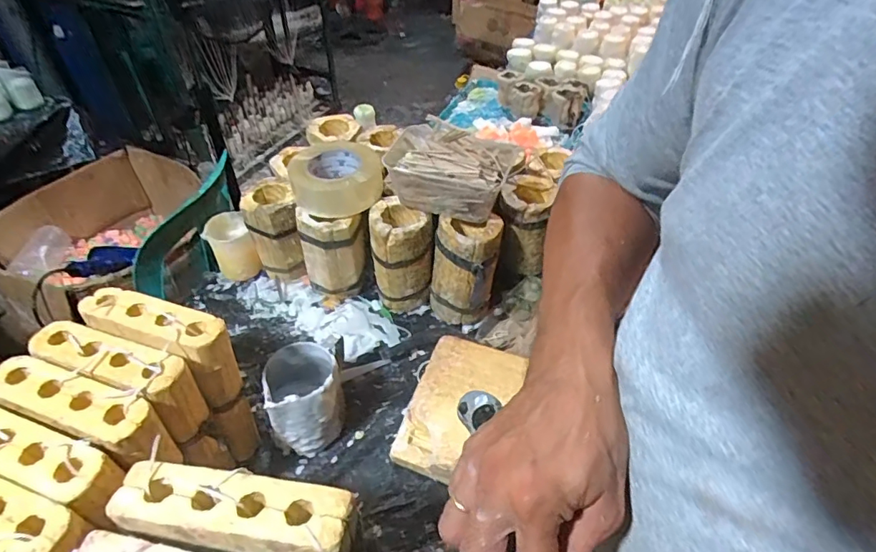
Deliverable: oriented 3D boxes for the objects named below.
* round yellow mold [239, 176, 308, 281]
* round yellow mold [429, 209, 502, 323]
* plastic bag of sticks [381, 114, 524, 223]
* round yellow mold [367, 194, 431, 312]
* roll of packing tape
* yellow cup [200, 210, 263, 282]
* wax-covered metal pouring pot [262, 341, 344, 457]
[{"bbox_3d":[-0.256,-0.068,0.787,0.075,0.145,0.086,-13,46,-13],"label":"round yellow mold"},{"bbox_3d":[0.038,-0.011,0.734,0.092,0.149,0.099,0,45,0],"label":"round yellow mold"},{"bbox_3d":[0.023,-0.152,0.708,0.175,0.079,0.127,8,45,7],"label":"plastic bag of sticks"},{"bbox_3d":[-0.055,-0.032,0.758,0.089,0.151,0.089,-6,45,-6],"label":"round yellow mold"},{"bbox_3d":[-0.147,-0.149,0.733,0.133,0.052,0.137,-13,46,-13],"label":"roll of packing tape"},{"bbox_3d":[-0.334,-0.046,0.809,0.062,0.087,0.080,-24,50,-23],"label":"yellow cup"},{"bbox_3d":[-0.161,0.146,0.609,0.082,0.101,0.094,-14,46,-14],"label":"wax-covered metal pouring pot"}]

